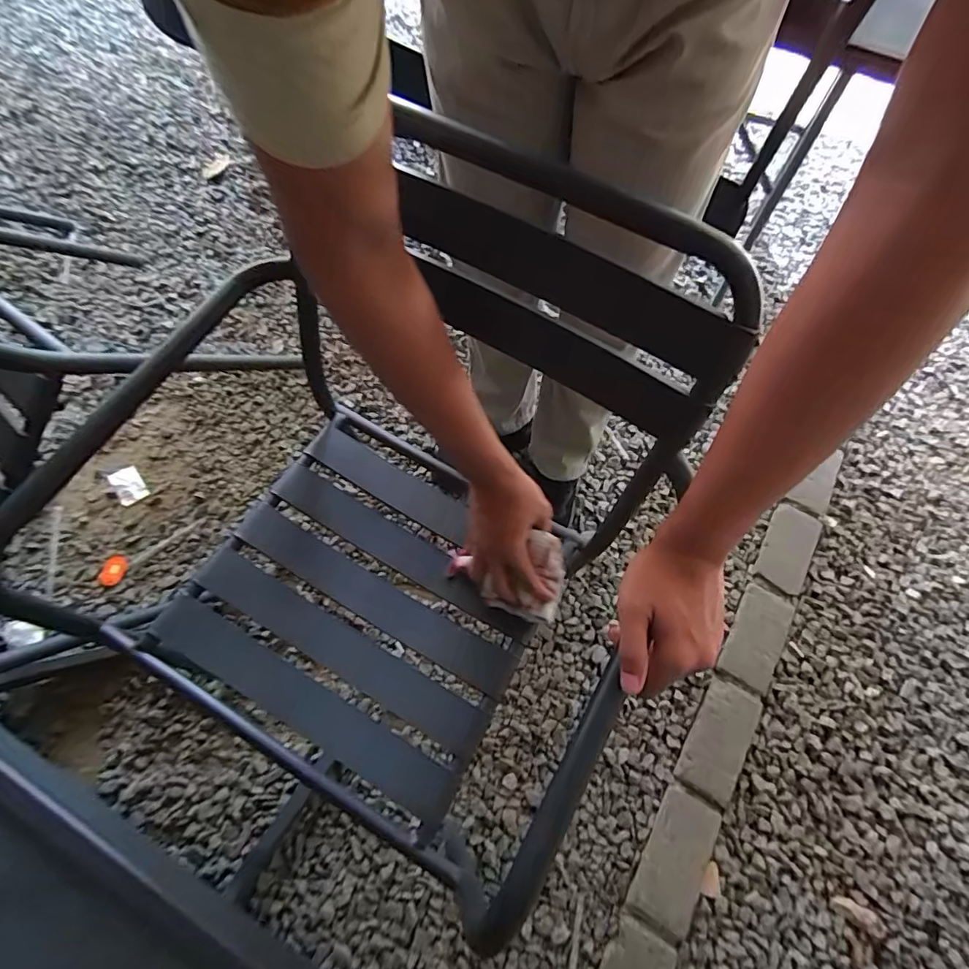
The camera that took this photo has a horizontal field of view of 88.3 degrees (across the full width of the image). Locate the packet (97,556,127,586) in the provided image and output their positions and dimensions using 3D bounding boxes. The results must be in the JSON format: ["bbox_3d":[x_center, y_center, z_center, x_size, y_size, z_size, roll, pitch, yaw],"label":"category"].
[{"bbox_3d":[-0.771,0.178,1.035,0.043,0.005,0.060,22,70,-7],"label":"packet"}]

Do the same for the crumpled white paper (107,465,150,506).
[{"bbox_3d":[-0.779,0.002,1.093,0.056,0.006,0.075,-30,99,-29],"label":"crumpled white paper"}]

